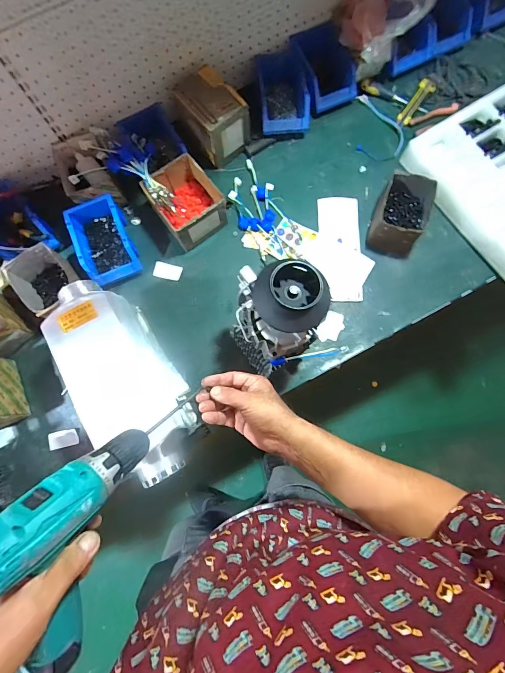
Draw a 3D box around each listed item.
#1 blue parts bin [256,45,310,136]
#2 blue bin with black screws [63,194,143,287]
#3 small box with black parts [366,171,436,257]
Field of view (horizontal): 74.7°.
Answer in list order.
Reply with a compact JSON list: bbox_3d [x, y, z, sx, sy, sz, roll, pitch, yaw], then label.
[{"bbox_3d":[0.075,-0.599,0.826,0.116,0.081,0.196,-6,78,0],"label":"blue parts bin"},{"bbox_3d":[-0.344,-0.221,0.766,0.117,0.071,0.189,-24,79,-3],"label":"blue bin with black screws"},{"bbox_3d":[0.335,-0.270,0.747,0.114,0.099,0.147,21,80,6],"label":"small box with black parts"}]

